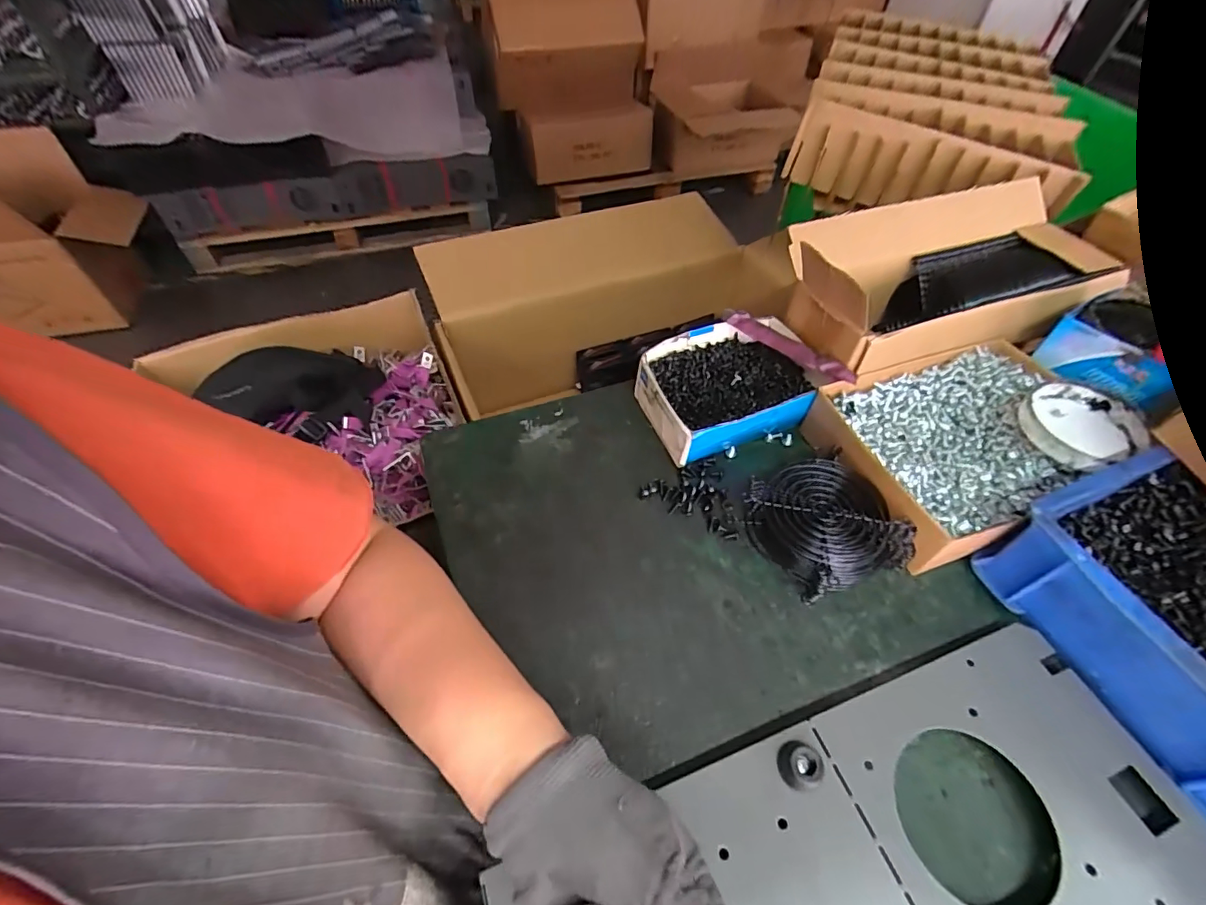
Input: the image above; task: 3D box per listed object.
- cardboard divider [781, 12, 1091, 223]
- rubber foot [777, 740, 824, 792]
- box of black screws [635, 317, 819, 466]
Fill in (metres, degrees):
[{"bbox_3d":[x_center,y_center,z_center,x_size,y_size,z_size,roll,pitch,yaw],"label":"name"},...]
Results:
[{"bbox_3d":[0.474,-0.500,0.750,0.317,0.117,0.479,19,54,13],"label":"cardboard divider"},{"bbox_3d":[0.113,0.180,0.294,0.022,0.013,0.022,1,52,-1],"label":"rubber foot"},{"bbox_3d":[0.117,-0.060,0.488,0.155,0.060,0.119,-17,54,-15],"label":"box of black screws"}]

